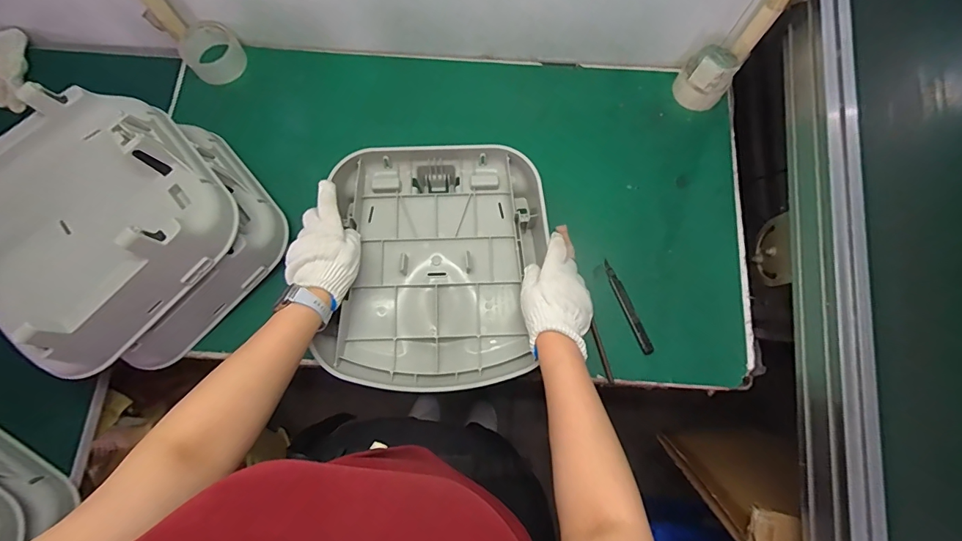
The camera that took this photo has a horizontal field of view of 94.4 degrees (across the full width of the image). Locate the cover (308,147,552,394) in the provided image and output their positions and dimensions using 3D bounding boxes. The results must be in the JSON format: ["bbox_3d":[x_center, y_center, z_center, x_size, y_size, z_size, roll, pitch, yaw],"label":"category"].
[{"bbox_3d":[-0.059,-0.007,0.625,0.291,0.074,0.331,1,75,0],"label":"cover"}]

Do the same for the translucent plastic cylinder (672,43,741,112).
[{"bbox_3d":[0.369,-0.316,0.735,0.078,0.086,0.071,0,75,0],"label":"translucent plastic cylinder"}]

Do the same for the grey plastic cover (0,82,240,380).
[{"bbox_3d":[-0.493,-0.074,0.548,0.295,0.091,0.290,42,79,10],"label":"grey plastic cover"}]

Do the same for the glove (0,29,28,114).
[{"bbox_3d":[-0.828,-0.354,0.775,0.063,0.045,0.136,18,100,5],"label":"glove"}]

